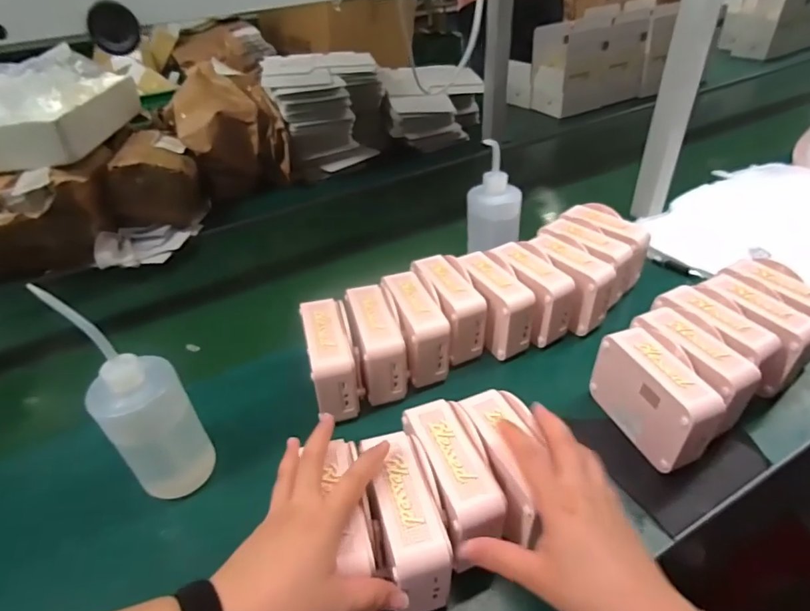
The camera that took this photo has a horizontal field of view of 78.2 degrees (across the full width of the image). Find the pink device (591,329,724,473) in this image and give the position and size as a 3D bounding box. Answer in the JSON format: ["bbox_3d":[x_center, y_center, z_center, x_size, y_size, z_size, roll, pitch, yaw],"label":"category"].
[{"bbox_3d":[0.265,0.097,0.531,0.055,0.097,0.129,-17,41,-15],"label":"pink device"}]

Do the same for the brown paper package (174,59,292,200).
[{"bbox_3d":[-0.374,-0.375,1.072,0.207,0.205,0.214,-16,40,-14],"label":"brown paper package"}]

